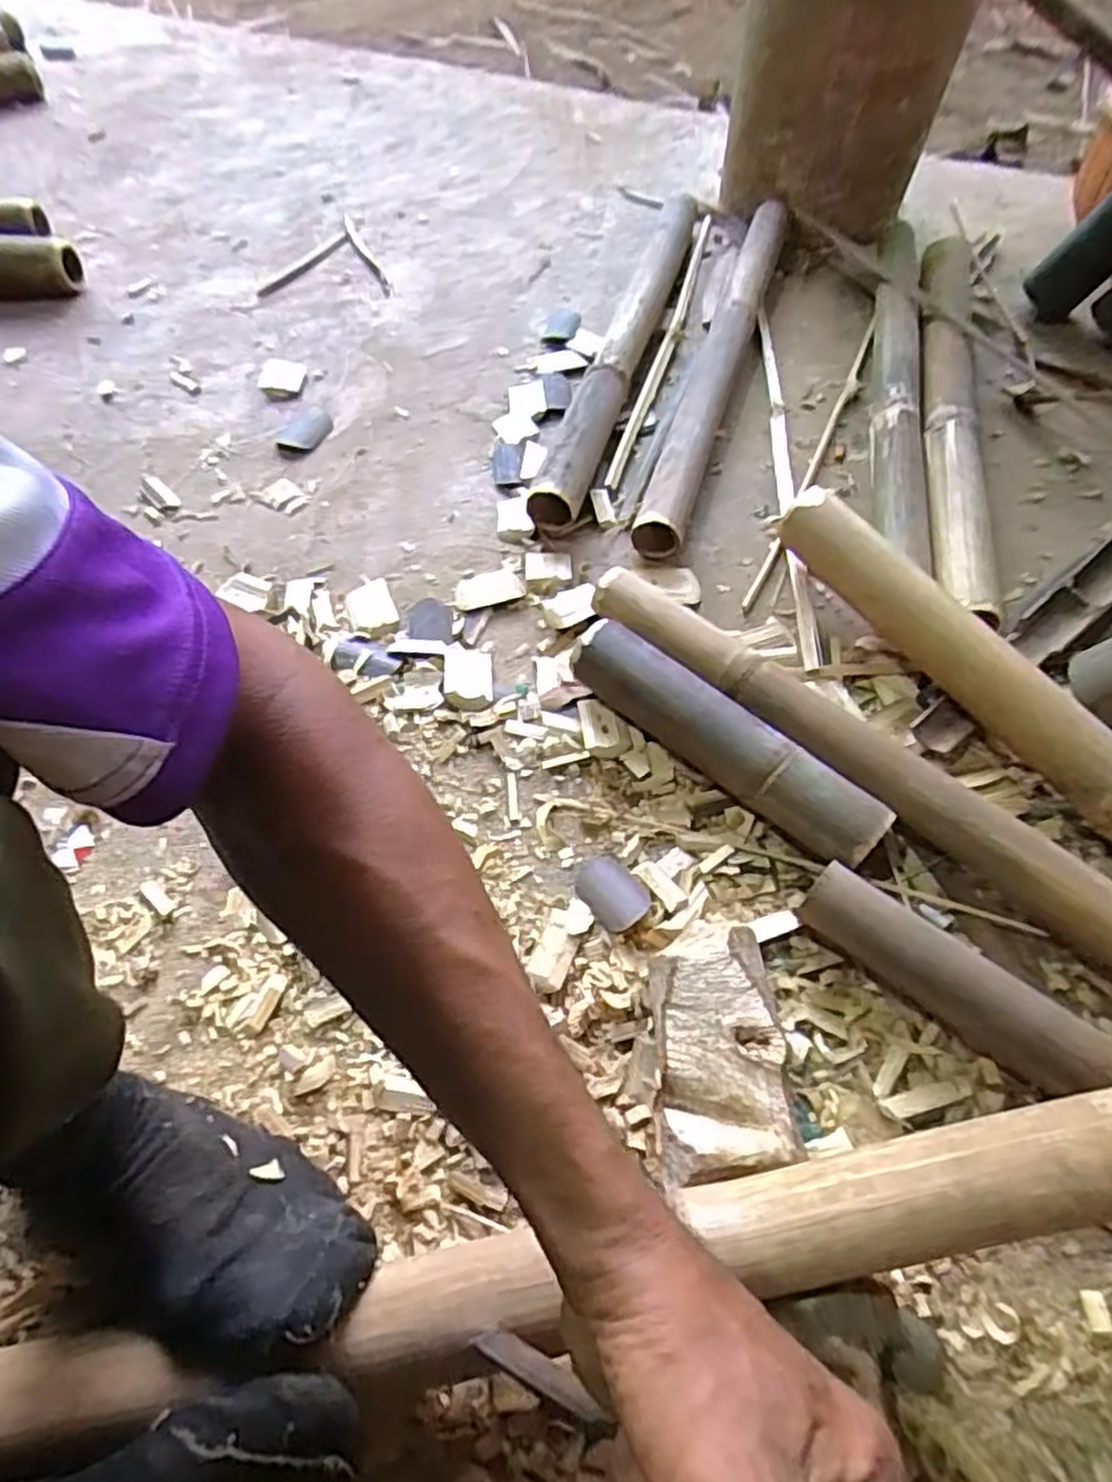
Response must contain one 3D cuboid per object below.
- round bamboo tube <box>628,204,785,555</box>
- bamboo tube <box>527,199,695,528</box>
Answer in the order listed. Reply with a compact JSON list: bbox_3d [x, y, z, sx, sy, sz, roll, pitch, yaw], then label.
[{"bbox_3d":[0.188,-0.432,0.847,0.050,0.050,0.584,16,62,10],"label":"round bamboo tube"},{"bbox_3d":[0.083,-0.477,0.887,0.055,0.055,0.614,14,60,9],"label":"bamboo tube"}]

